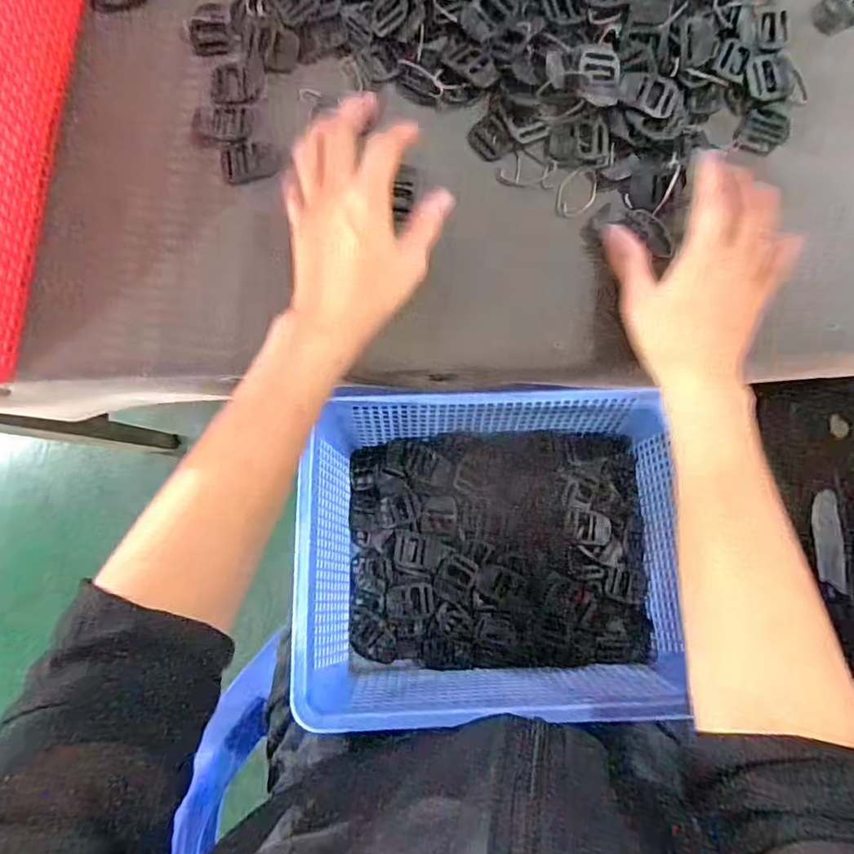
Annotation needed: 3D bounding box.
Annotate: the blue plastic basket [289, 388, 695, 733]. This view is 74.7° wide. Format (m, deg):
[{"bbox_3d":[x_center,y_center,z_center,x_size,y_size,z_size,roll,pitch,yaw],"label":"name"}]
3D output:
[{"bbox_3d":[0.045,0.084,0.429,0.276,0.104,0.225,-4,84,1],"label":"blue plastic basket"}]

